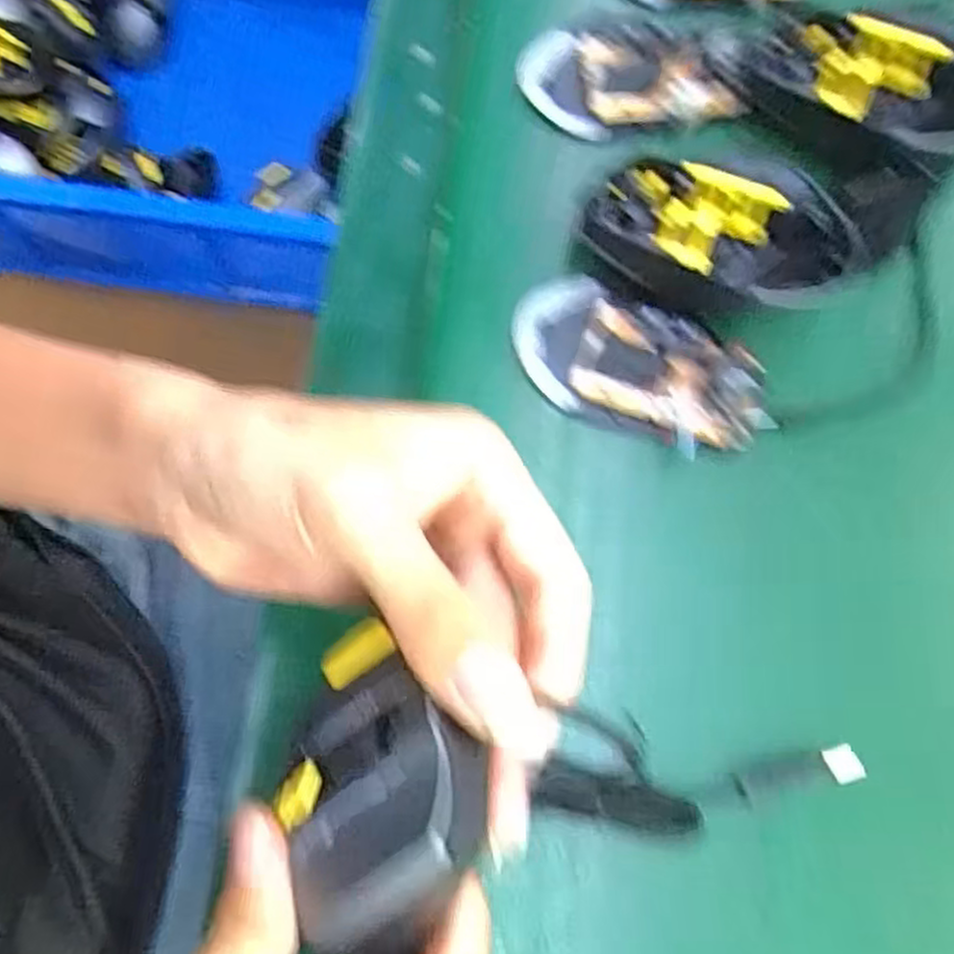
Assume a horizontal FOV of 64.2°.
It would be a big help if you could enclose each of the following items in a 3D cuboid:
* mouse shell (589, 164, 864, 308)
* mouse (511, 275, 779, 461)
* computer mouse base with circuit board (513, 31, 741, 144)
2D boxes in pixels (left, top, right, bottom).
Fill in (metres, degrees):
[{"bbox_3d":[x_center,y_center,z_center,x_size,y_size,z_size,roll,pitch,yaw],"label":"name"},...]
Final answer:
[{"bbox_3d":[0.106,-0.108,0.342,0.110,0.030,0.064,10,78,6],"label":"mouse shell"},{"bbox_3d":[0.070,-0.049,0.335,0.116,0.021,0.058,31,81,10],"label":"mouse"},{"bbox_3d":[0.077,-0.202,0.388,0.108,0.014,0.060,1,78,4],"label":"computer mouse base with circuit board"}]

